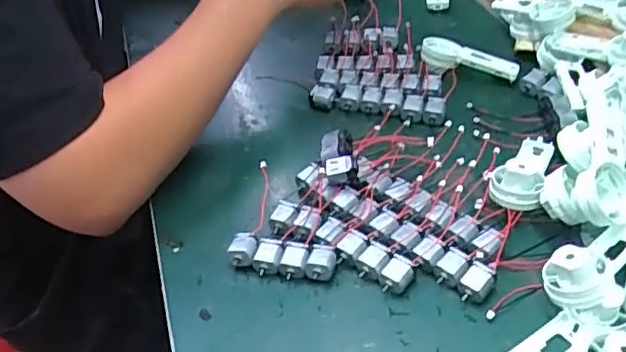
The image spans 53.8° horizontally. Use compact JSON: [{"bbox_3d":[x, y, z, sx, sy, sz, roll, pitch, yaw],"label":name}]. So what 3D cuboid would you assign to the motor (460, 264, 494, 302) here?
[{"bbox_3d":[0.108,0.071,0.412,0.027,0.014,0.016,-35,50,-29],"label":"motor"}]

